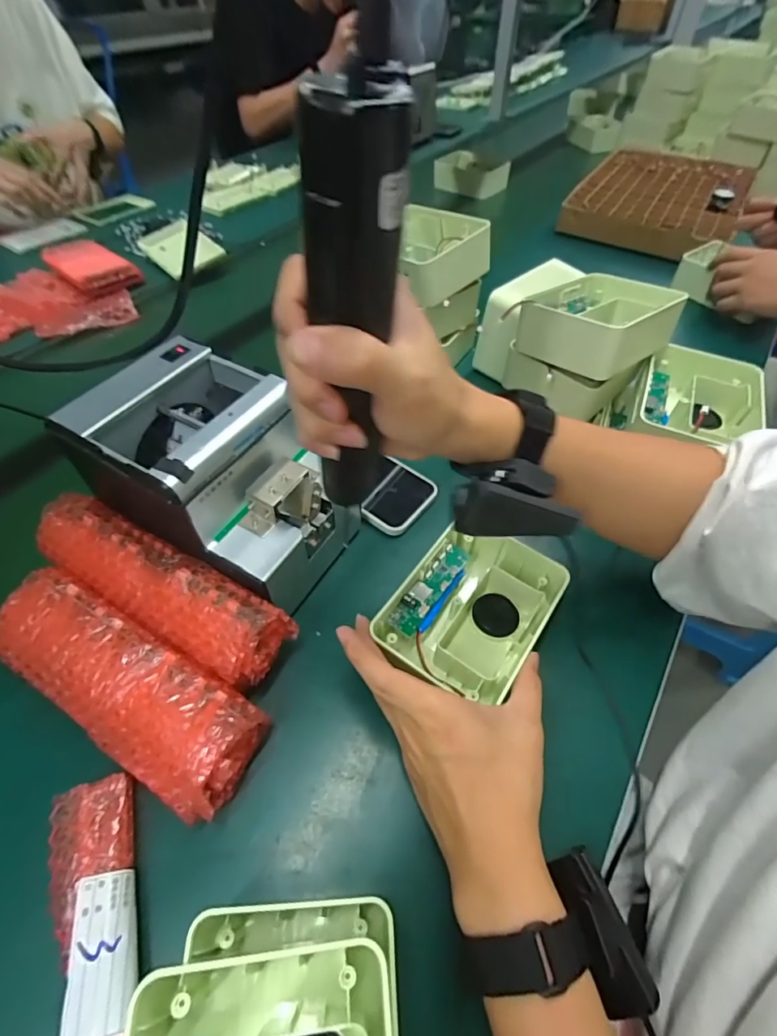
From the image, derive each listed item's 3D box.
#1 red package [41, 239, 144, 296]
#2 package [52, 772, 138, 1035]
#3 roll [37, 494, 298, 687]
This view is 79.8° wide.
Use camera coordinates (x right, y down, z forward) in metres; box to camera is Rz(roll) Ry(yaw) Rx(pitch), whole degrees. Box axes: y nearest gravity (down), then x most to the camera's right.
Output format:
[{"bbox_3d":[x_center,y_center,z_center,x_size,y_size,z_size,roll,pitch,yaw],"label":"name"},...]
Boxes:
[{"bbox_3d":[-0.482,-0.406,0.750,0.153,0.032,0.089,35,60,25],"label":"red package"},{"bbox_3d":[-0.158,0.247,0.251,0.042,0.028,0.189,-15,53,-11],"label":"package"},{"bbox_3d":[-0.172,0.048,0.345,0.201,0.049,0.056,23,55,18],"label":"roll"}]

